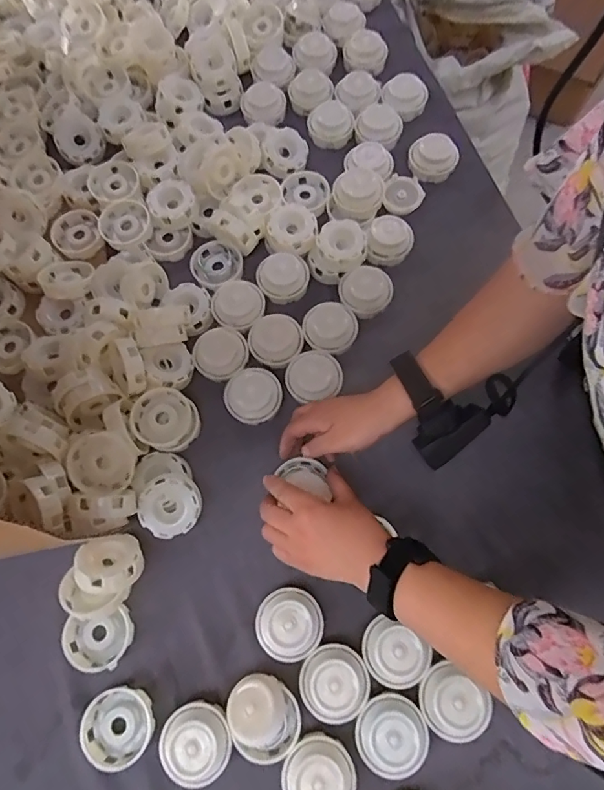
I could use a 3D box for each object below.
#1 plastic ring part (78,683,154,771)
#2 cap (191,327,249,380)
[{"bbox_3d":[-0.183,0.330,0.481,0.070,0.021,0.066,0,76,1],"label":"plastic ring part"},{"bbox_3d":[-0.098,-0.050,0.575,0.065,0.017,0.060,0,76,1],"label":"cap"}]

